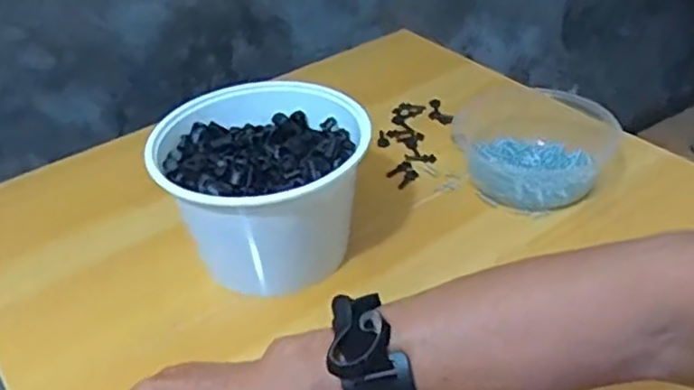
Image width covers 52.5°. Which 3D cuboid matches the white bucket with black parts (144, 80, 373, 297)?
[{"bbox_3d":[-0.063,-0.002,0.572,0.160,0.108,0.156,-2,36,2],"label":"white bucket with black parts"}]

